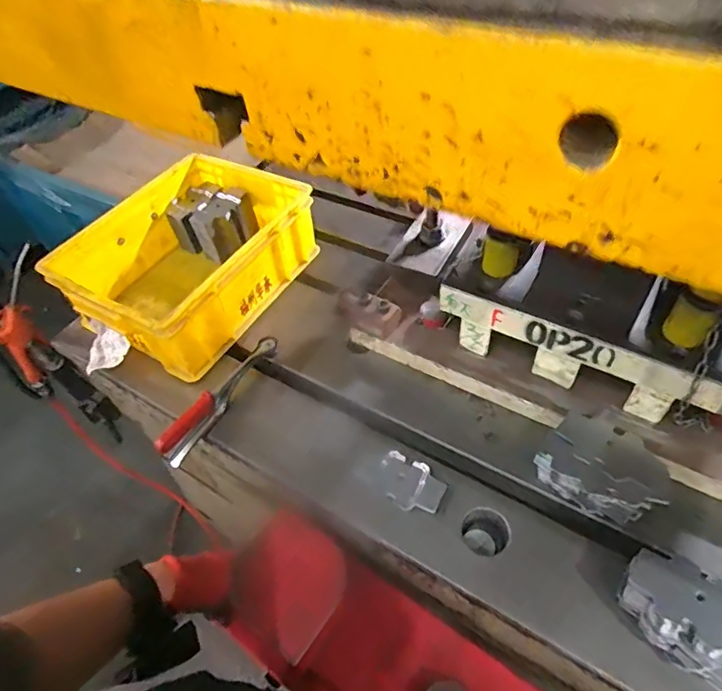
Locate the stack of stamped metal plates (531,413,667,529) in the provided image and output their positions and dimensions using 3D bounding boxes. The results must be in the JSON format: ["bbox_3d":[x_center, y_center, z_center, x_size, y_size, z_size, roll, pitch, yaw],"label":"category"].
[{"bbox_3d":[0.262,0.135,0.562,0.123,0.055,0.100,30,59,27],"label":"stack of stamped metal plates"}]

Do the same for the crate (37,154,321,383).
[{"bbox_3d":[-0.263,-0.137,0.804,0.272,0.130,0.340,25,56,24],"label":"crate"}]

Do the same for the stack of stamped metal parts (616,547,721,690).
[{"bbox_3d":[0.302,0.247,0.466,0.130,0.053,0.077,28,58,26],"label":"stack of stamped metal parts"}]

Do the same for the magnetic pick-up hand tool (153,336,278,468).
[{"bbox_3d":[-0.186,0.062,0.687,0.019,0.039,0.212,25,56,24],"label":"magnetic pick-up hand tool"}]

